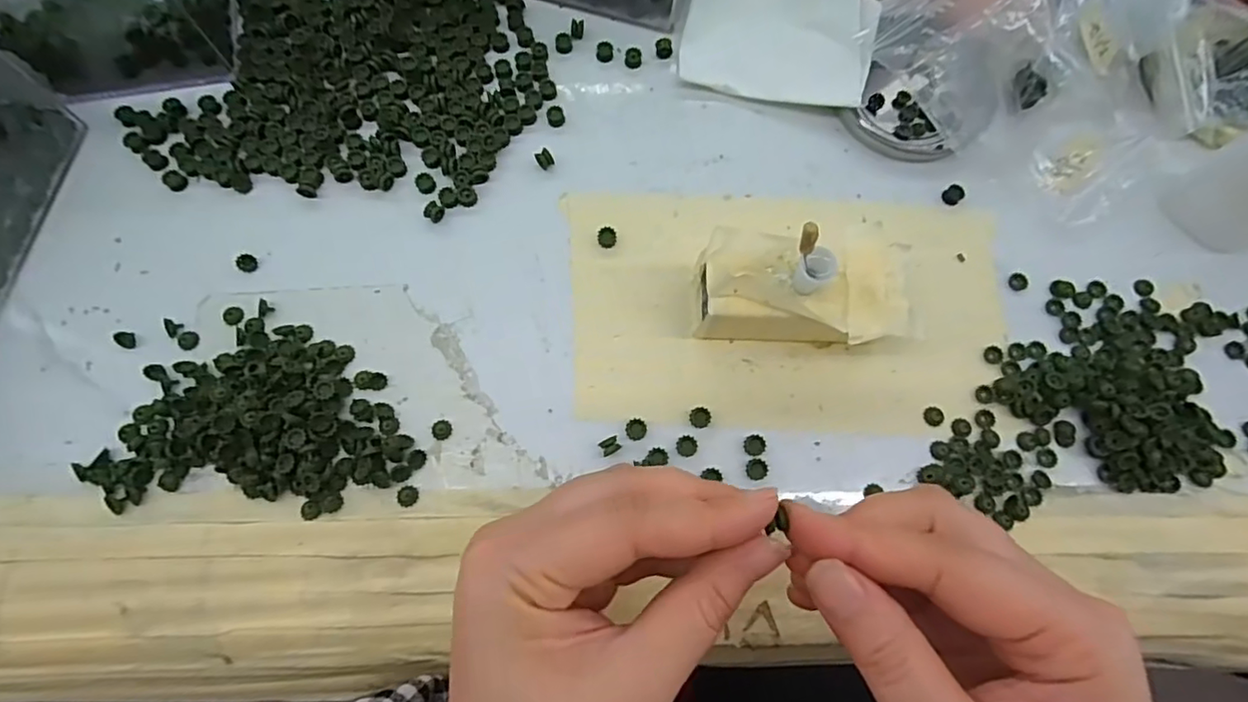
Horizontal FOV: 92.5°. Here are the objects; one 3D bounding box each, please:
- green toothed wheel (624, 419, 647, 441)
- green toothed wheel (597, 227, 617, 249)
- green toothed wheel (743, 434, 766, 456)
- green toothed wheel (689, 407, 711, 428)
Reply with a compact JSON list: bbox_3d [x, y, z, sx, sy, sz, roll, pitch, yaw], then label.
[{"bbox_3d":[0.005,0.033,0.249,0.009,0.004,0.009,0,75,-2],"label":"green toothed wheel"},{"bbox_3d":[-0.008,-0.052,0.272,0.008,0.005,0.008,-15,76,-6],"label":"green toothed wheel"},{"bbox_3d":[0.055,0.039,0.250,0.008,0.005,0.009,-13,76,-5],"label":"green toothed wheel"},{"bbox_3d":[0.032,0.028,0.252,0.008,0.004,0.009,-14,76,-6],"label":"green toothed wheel"}]

